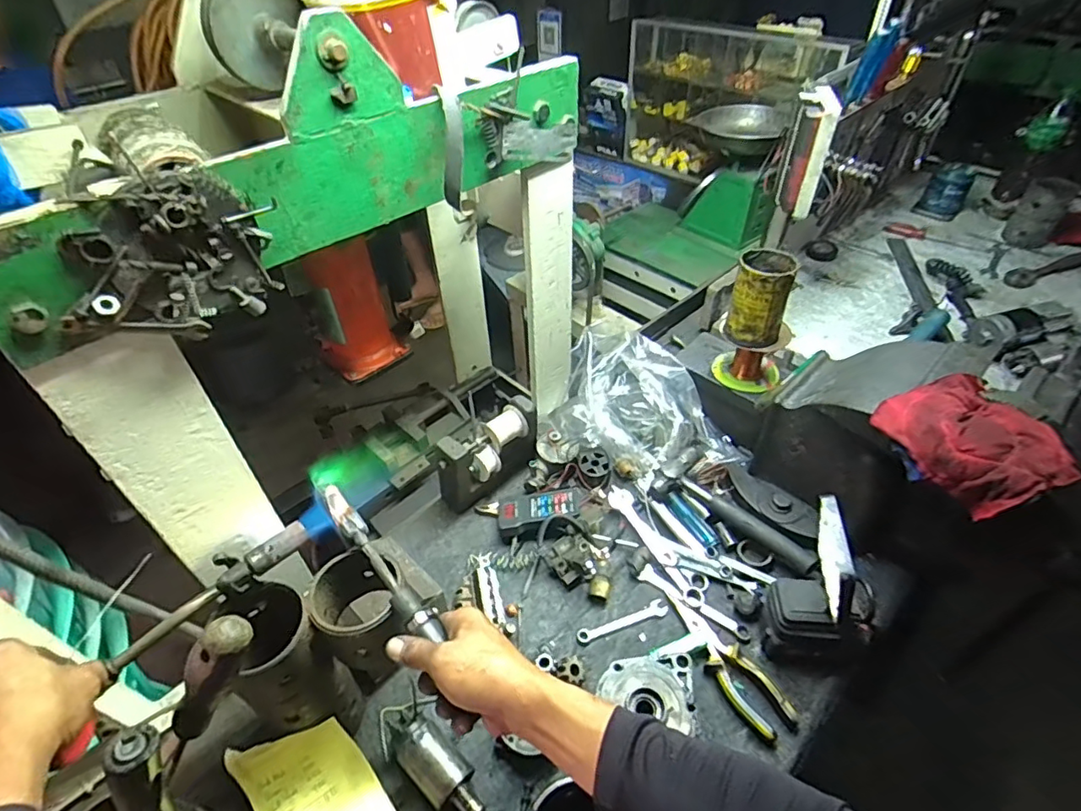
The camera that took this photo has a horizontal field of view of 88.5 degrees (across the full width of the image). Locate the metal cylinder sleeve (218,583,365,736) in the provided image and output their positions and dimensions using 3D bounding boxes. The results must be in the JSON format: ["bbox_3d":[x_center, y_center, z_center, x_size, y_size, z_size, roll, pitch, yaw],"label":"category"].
[{"bbox_3d":[-0.241,0.276,0.565,0.069,0.209,0.084,1,43,3],"label":"metal cylinder sleeve"}]

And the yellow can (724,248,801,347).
[{"bbox_3d":[0.307,-0.150,0.775,0.075,0.110,0.080,15,46,17],"label":"yellow can"}]

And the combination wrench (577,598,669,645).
[{"bbox_3d":[0.108,0.285,0.725,0.126,0.009,0.023,-17,45,-15],"label":"combination wrench"}]

